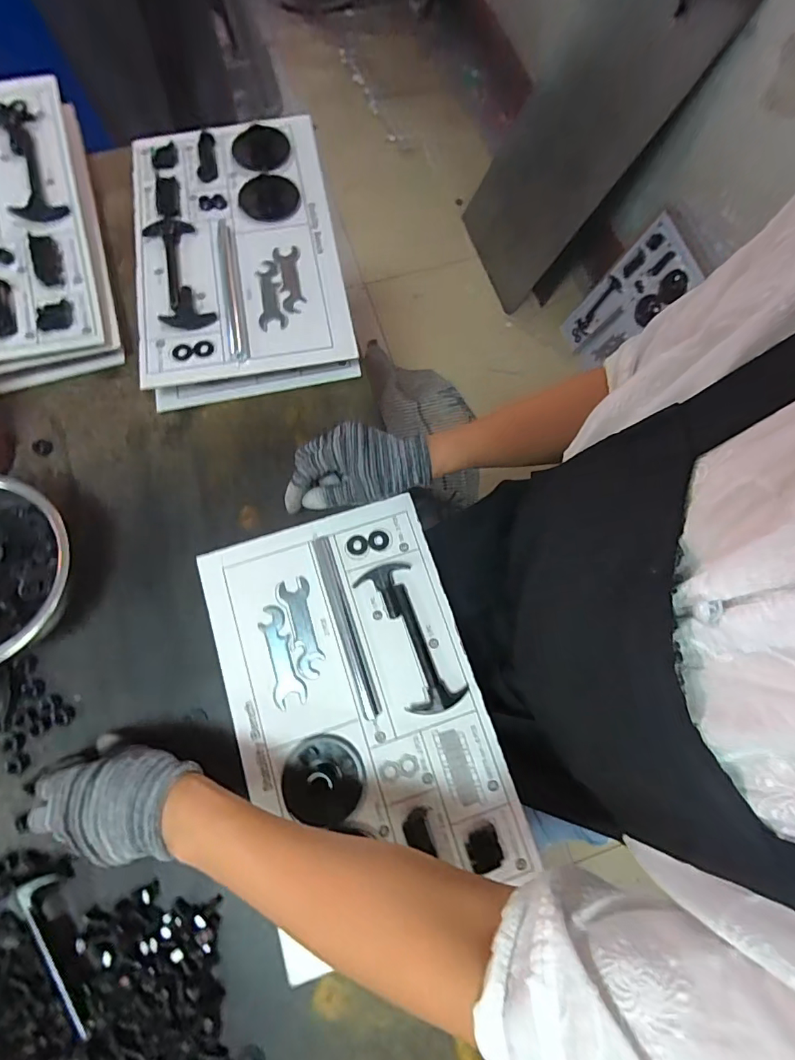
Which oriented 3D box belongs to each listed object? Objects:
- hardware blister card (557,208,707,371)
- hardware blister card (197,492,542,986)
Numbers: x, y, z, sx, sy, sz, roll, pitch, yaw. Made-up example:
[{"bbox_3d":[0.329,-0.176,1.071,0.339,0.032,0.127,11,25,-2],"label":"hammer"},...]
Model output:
[{"bbox_3d":[0.586,-0.589,1.223,0.030,0.362,0.226,-9,69,-23],"label":"hardware blister card"},{"bbox_3d":[-0.041,0.153,0.435,0.220,0.015,0.343,-17,76,-6],"label":"hardware blister card"}]

